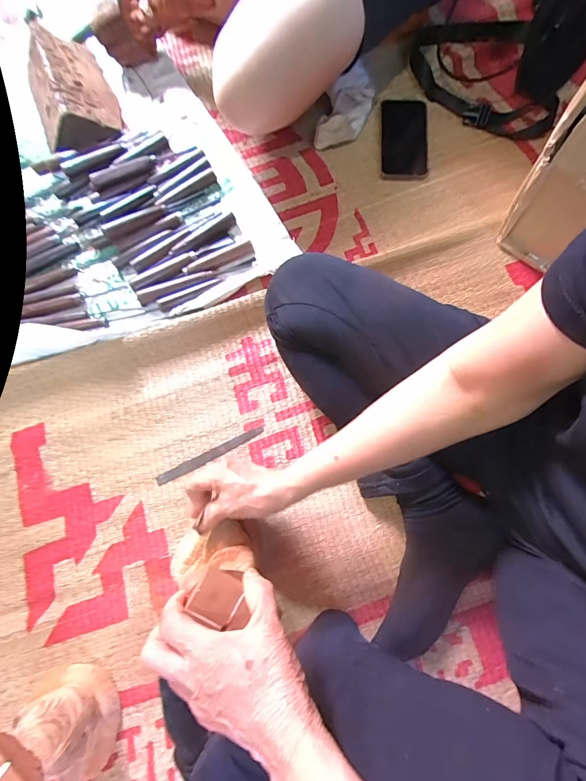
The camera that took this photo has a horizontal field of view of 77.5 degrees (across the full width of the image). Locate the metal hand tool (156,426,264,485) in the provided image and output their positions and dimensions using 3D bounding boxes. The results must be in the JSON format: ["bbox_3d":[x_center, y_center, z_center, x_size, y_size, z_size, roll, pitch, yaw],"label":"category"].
[{"bbox_3d":[-0.116,0.091,0.514,0.160,0.006,0.014,-26,78,-6],"label":"metal hand tool"}]

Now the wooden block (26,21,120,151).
[{"bbox_3d":[-0.373,-0.501,0.600,0.128,0.079,0.204,-23,77,-5],"label":"wooden block"}]

